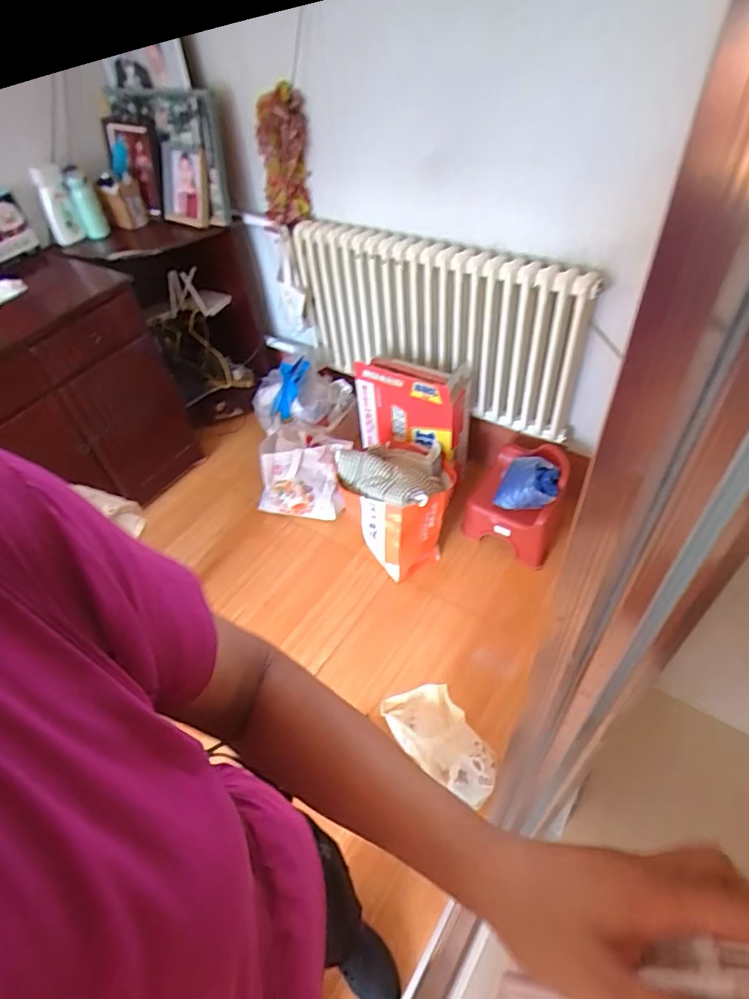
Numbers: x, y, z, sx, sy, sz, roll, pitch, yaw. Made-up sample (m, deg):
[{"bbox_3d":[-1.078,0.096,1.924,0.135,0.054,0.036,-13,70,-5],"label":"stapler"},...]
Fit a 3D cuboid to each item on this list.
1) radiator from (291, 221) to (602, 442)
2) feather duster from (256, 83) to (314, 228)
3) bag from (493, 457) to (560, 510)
[{"bbox_3d":[0.176,-0.548,1.729,0.968,0.534,0.139,22,54,24],"label":"radiator"},{"bbox_3d":[-0.268,-1.014,1.612,0.159,0.352,0.164,-9,47,-2],"label":"feather duster"},{"bbox_3d":[0.484,-0.039,1.670,0.176,0.149,0.150,22,54,24],"label":"bag"}]

